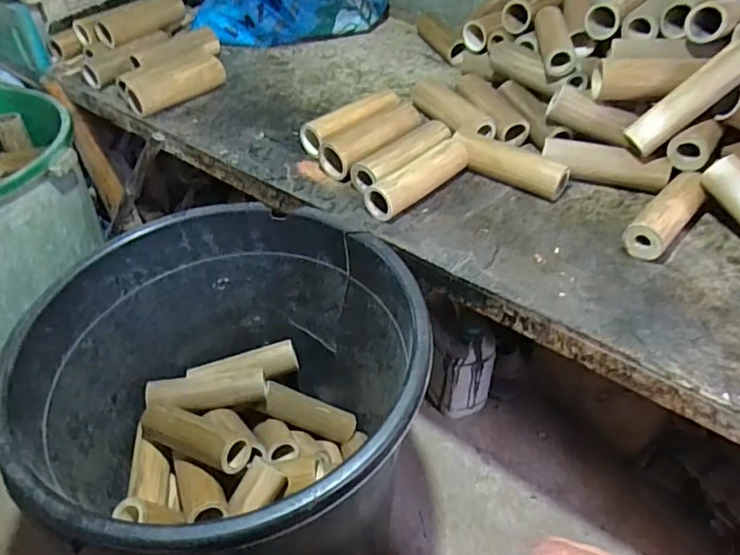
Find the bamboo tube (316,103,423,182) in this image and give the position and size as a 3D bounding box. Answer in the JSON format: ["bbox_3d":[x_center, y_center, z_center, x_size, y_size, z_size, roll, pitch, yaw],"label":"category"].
[{"bbox_3d":[0.004,-0.217,0.904,0.179,0.054,0.053,-33,52,-31],"label":"bamboo tube"}]

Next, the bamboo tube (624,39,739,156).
[{"bbox_3d":[0.442,-0.249,0.791,0.184,0.044,0.044,-41,41,18],"label":"bamboo tube"}]

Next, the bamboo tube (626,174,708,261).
[{"bbox_3d":[0.404,-0.085,0.775,0.051,0.054,0.166,32,51,30],"label":"bamboo tube"}]

